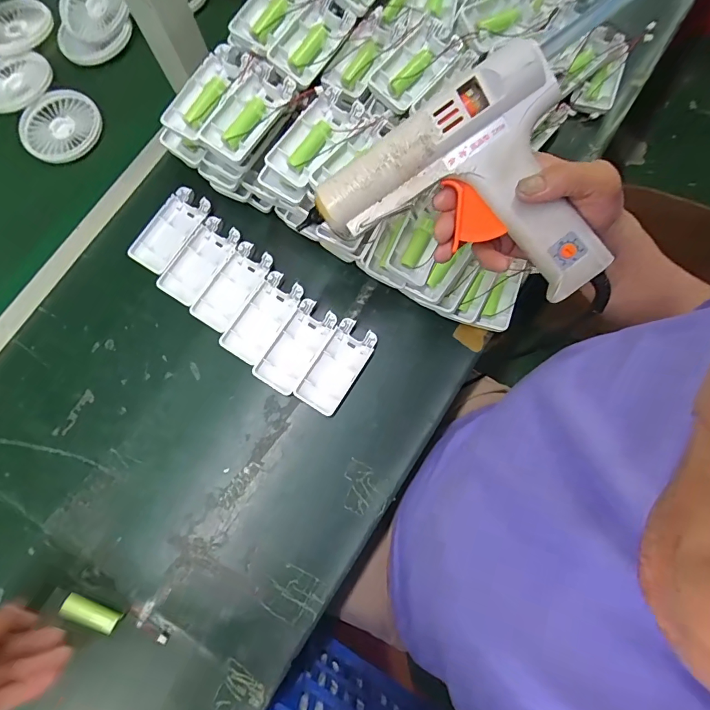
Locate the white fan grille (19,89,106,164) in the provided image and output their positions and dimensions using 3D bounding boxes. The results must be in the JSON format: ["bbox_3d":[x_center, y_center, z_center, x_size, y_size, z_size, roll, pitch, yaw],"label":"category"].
[{"bbox_3d":[-0.335,-0.261,0.481,0.076,0.007,0.090,41,82,7],"label":"white fan grille"}]

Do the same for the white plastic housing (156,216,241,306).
[{"bbox_3d":[-0.157,-0.096,0.431,0.044,0.009,0.091,31,81,5],"label":"white plastic housing"}]

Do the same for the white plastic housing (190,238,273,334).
[{"bbox_3d":[-0.123,-0.069,0.426,0.044,0.012,0.092,33,81,6],"label":"white plastic housing"}]

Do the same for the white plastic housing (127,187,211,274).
[{"bbox_3d":[-0.191,-0.129,0.442,0.043,0.018,0.092,34,81,6],"label":"white plastic housing"}]

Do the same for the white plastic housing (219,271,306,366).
[{"bbox_3d":[-0.092,-0.037,0.421,0.042,0.012,0.091,33,81,6],"label":"white plastic housing"}]

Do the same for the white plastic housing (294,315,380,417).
[{"bbox_3d":[-0.017,0.011,0.414,0.044,0.009,0.091,32,81,5],"label":"white plastic housing"}]

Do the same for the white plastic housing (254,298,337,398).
[{"bbox_3d":[-0.058,-0.008,0.417,0.044,0.012,0.091,31,81,5],"label":"white plastic housing"}]

